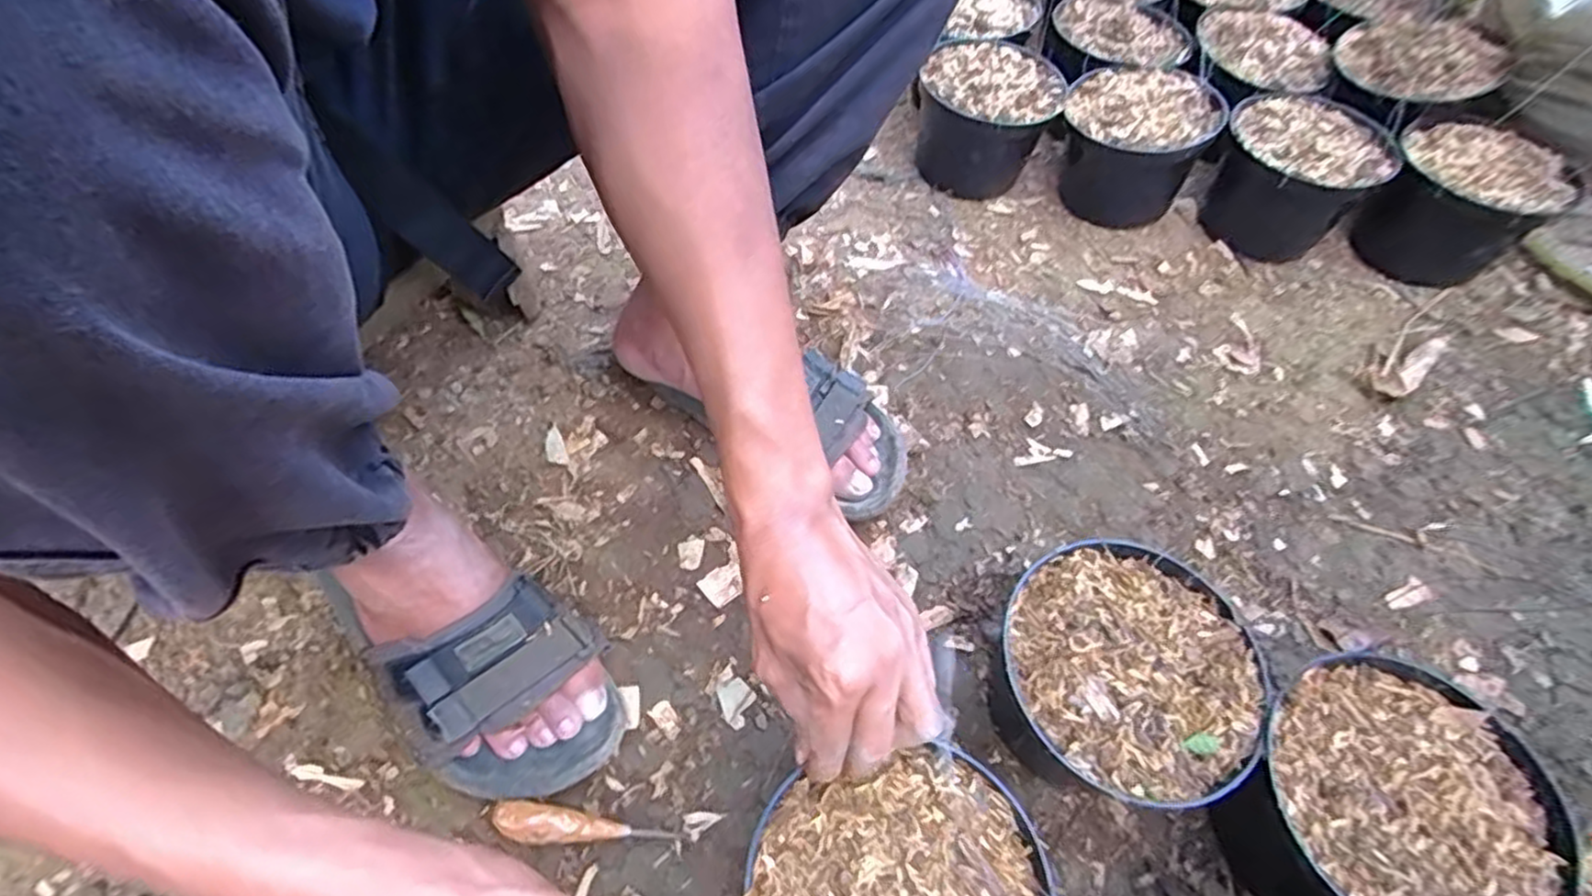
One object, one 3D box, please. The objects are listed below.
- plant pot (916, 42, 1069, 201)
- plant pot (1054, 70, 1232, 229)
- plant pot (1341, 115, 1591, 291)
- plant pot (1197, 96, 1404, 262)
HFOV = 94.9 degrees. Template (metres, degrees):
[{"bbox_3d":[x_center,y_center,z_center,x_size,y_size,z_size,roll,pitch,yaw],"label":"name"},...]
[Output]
[{"bbox_3d":[0.202,-0.334,0.769,0.131,0.108,0.143,-1,56,2],"label":"plant pot"},{"bbox_3d":[0.333,-0.300,0.750,0.134,0.114,0.134,-1,56,2],"label":"plant pot"},{"bbox_3d":[0.616,-0.217,0.691,0.134,0.110,0.141,30,63,21],"label":"plant pot"},{"bbox_3d":[0.478,-0.257,0.719,0.131,0.120,0.136,-1,56,2],"label":"plant pot"}]

